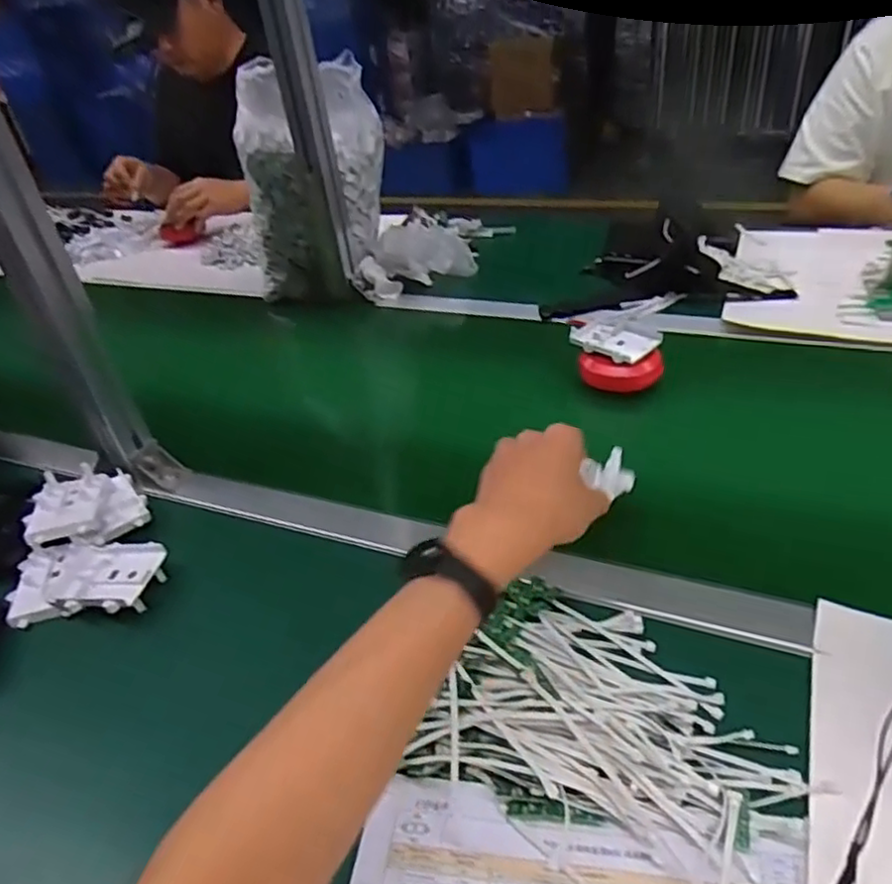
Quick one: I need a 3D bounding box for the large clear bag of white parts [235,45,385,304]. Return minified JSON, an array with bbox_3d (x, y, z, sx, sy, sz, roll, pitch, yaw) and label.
[{"bbox_3d":[-0.199,-0.392,1.006,0.198,0.298,0.155,1,38,12],"label":"large clear bag of white parts"}]

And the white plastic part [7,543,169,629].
[{"bbox_3d":[-0.315,0.126,0.584,0.130,0.033,0.081,0,38,10],"label":"white plastic part"}]

